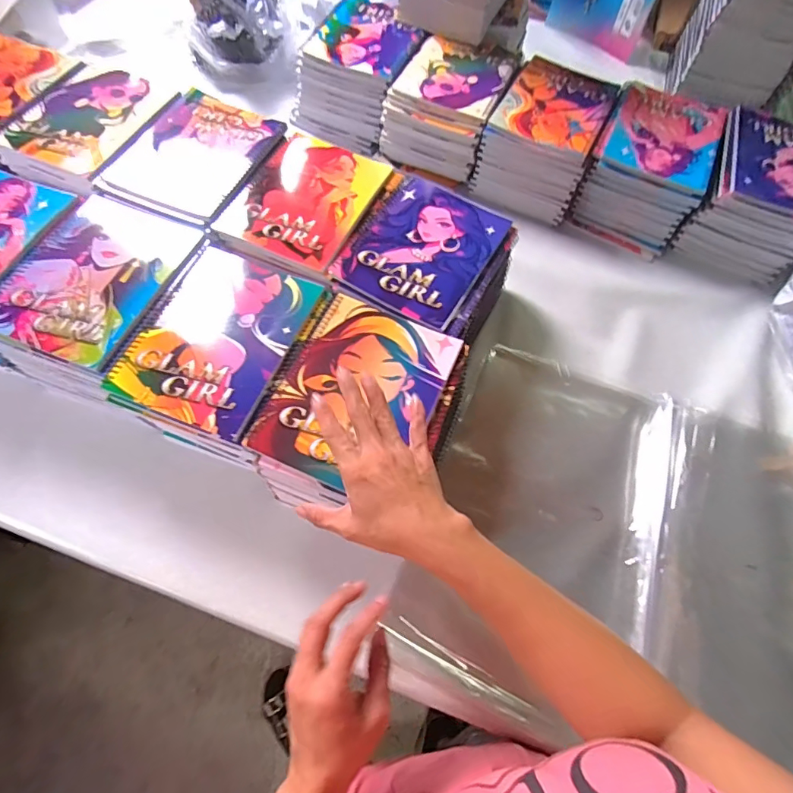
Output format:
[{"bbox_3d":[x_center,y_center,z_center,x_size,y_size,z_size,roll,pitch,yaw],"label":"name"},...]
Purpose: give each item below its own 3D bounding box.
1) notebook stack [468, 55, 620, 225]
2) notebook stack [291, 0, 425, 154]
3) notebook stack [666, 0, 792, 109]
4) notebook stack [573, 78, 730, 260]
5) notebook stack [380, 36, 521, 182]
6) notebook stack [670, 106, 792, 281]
[{"bbox_3d":[0.236,-0.405,0.729,0.157,0.107,0.202,27,67,9],"label":"notebook stack"},{"bbox_3d":[-0.058,-0.541,0.781,0.174,0.117,0.203,23,67,7],"label":"notebook stack"},{"bbox_3d":[0.596,-0.625,0.774,0.174,0.184,0.208,25,65,9],"label":"notebook stack"},{"bbox_3d":[0.381,-0.347,0.711,0.156,0.115,0.200,27,67,9],"label":"notebook stack"},{"bbox_3d":[0.088,-0.468,0.754,0.158,0.110,0.201,26,67,8],"label":"notebook stack"},{"bbox_3d":[0.541,-0.303,0.699,0.165,0.105,0.208,23,67,7],"label":"notebook stack"}]

